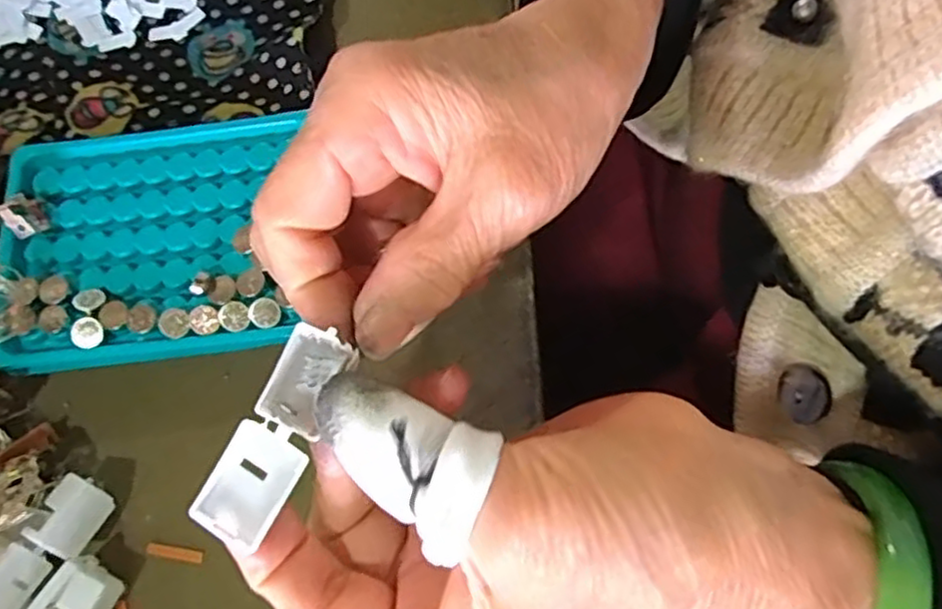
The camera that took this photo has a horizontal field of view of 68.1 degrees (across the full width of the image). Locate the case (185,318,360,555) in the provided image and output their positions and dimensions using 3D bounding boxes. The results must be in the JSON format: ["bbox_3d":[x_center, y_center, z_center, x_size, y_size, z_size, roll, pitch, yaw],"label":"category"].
[{"bbox_3d":[-0.049,0.033,0.177,0.021,0.010,0.054,24,78,9],"label":"case"}]

